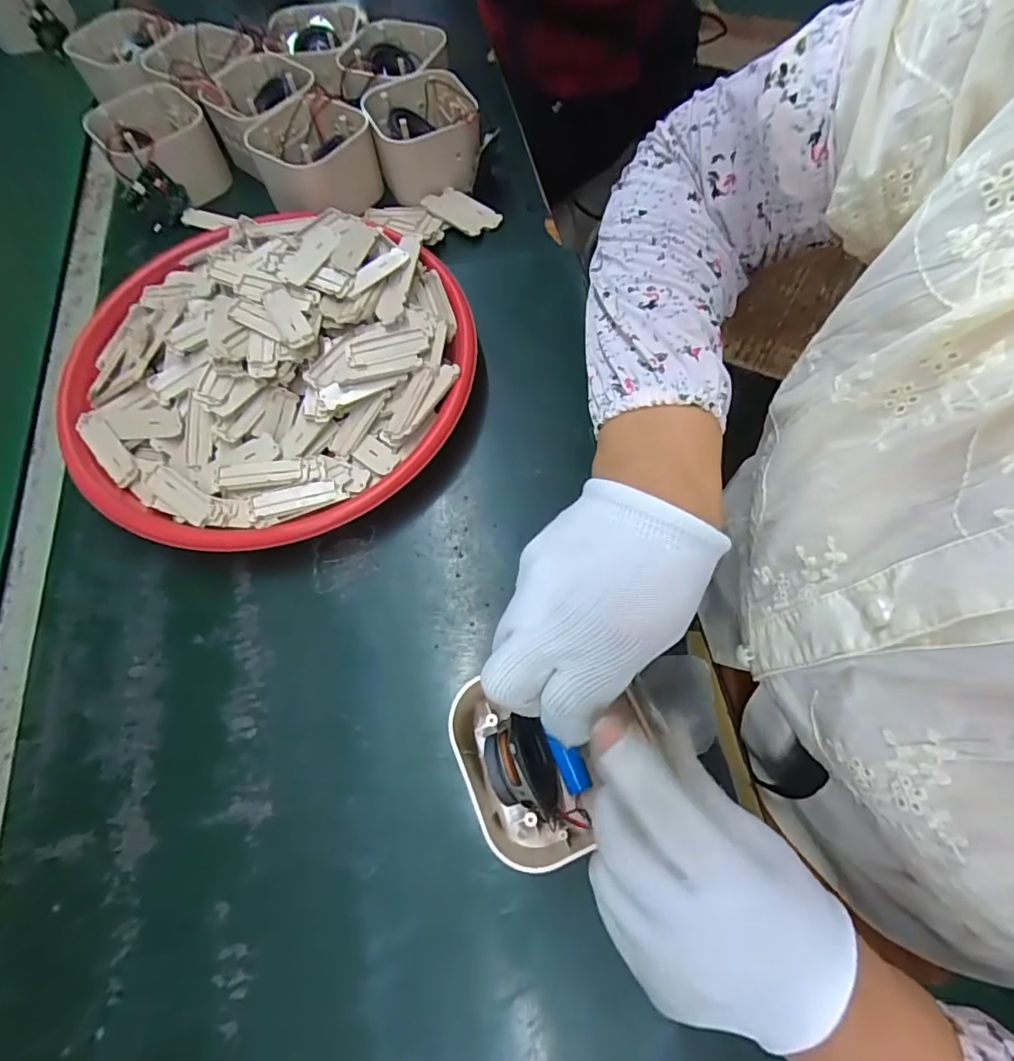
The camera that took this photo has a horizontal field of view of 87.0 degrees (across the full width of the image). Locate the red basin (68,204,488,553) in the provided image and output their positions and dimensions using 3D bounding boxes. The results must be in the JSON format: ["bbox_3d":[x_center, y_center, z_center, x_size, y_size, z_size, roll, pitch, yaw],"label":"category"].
[{"bbox_3d":[-0.173,-0.120,0.387,0.267,0.058,0.277,-1,67,3],"label":"red basin"}]

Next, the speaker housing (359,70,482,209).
[{"bbox_3d":[-0.072,-0.348,0.475,0.088,0.060,0.087,-12,67,-2],"label":"speaker housing"}]

